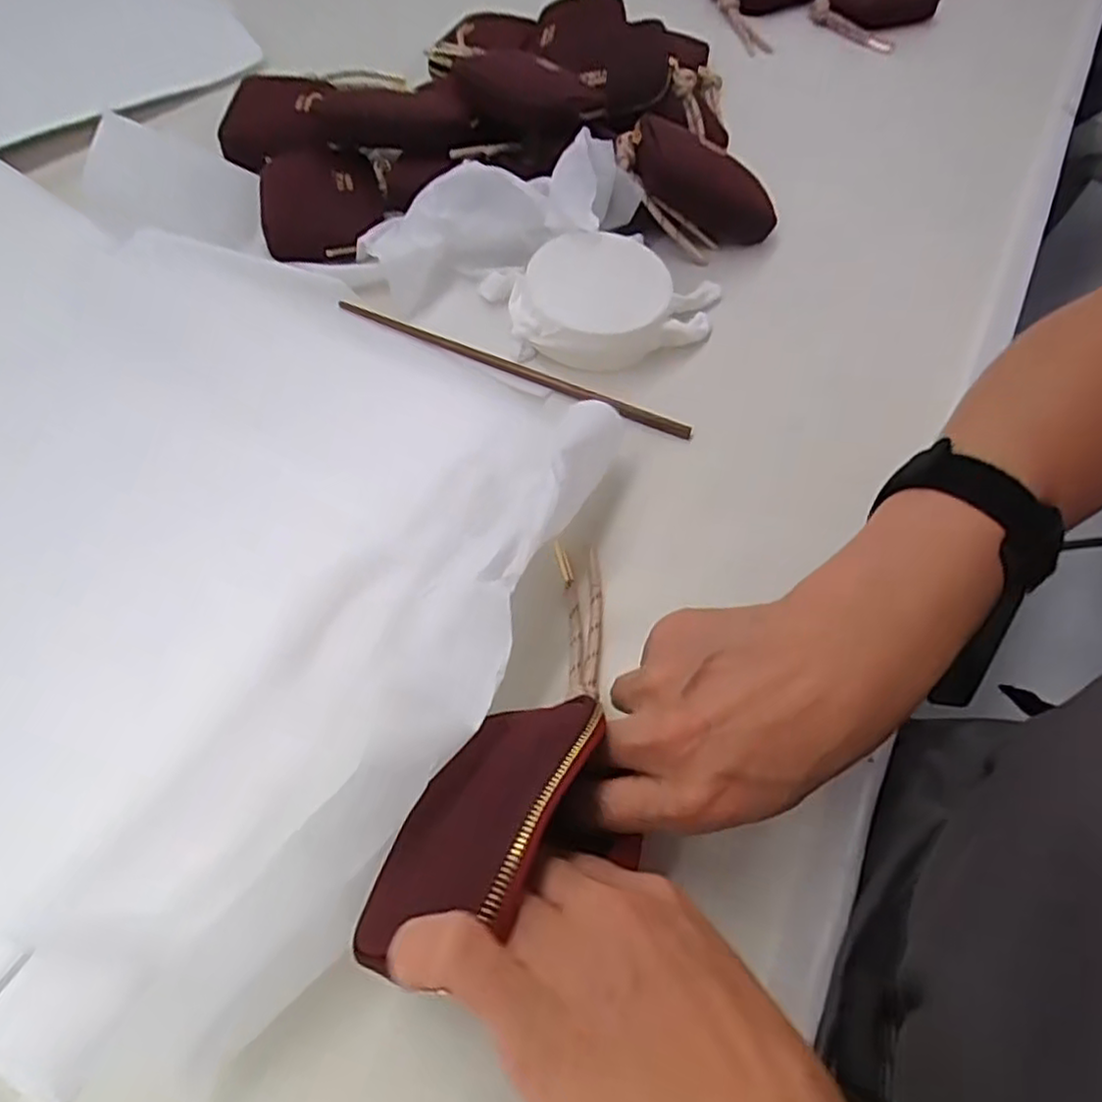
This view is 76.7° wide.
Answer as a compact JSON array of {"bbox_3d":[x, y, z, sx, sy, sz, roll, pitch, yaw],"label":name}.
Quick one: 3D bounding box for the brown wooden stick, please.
[{"bbox_3d":[-0.029,-0.119,0.446,0.249,0.008,0.008,23,60,13],"label":"brown wooden stick"}]

